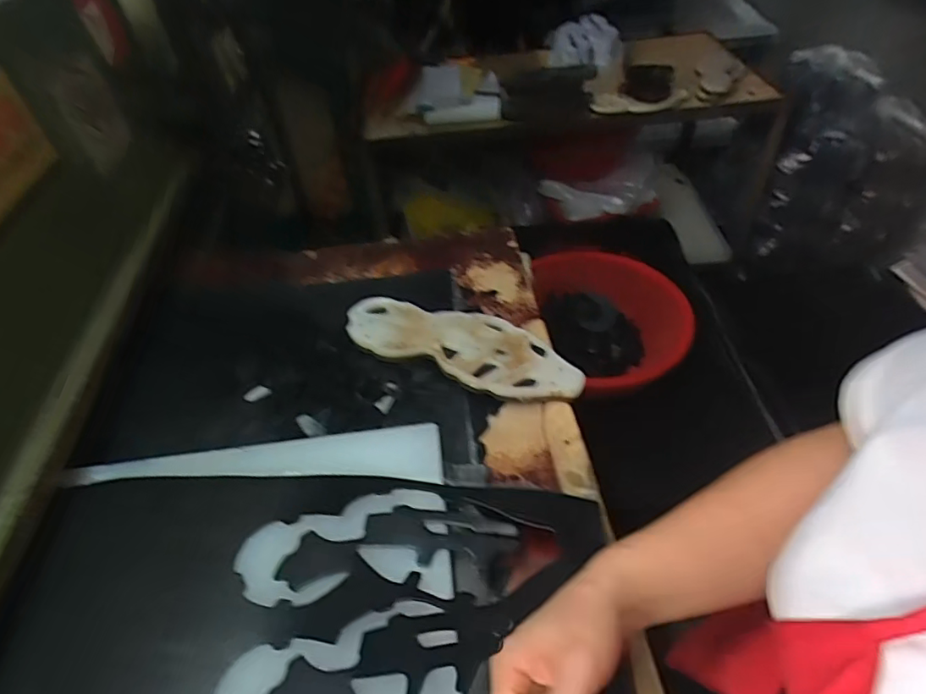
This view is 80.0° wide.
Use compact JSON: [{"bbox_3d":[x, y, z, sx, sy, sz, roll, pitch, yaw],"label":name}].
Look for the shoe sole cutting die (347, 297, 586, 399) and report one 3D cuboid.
[{"bbox_3d":[0.000,0.002,0.642,0.283,0.034,0.101,13,47,14],"label":"shoe sole cutting die"}]

